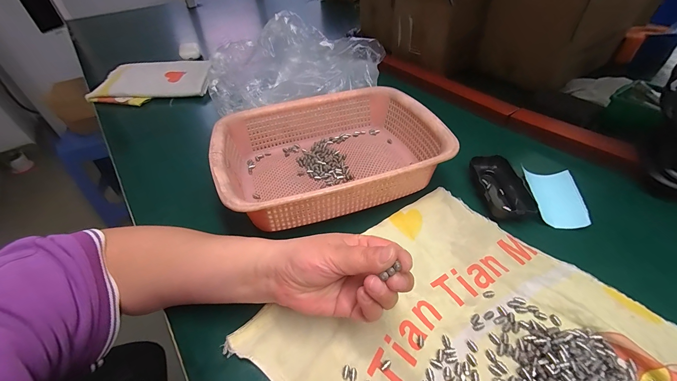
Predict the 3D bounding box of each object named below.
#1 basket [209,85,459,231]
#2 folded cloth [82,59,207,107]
[{"bbox_3d":[-0.012,-0.055,0.402,0.284,0.065,0.209,-15,45,-11],"label":"basket"},{"bbox_3d":[-0.430,-0.261,0.684,0.286,0.039,0.157,-3,44,1],"label":"folded cloth"}]

